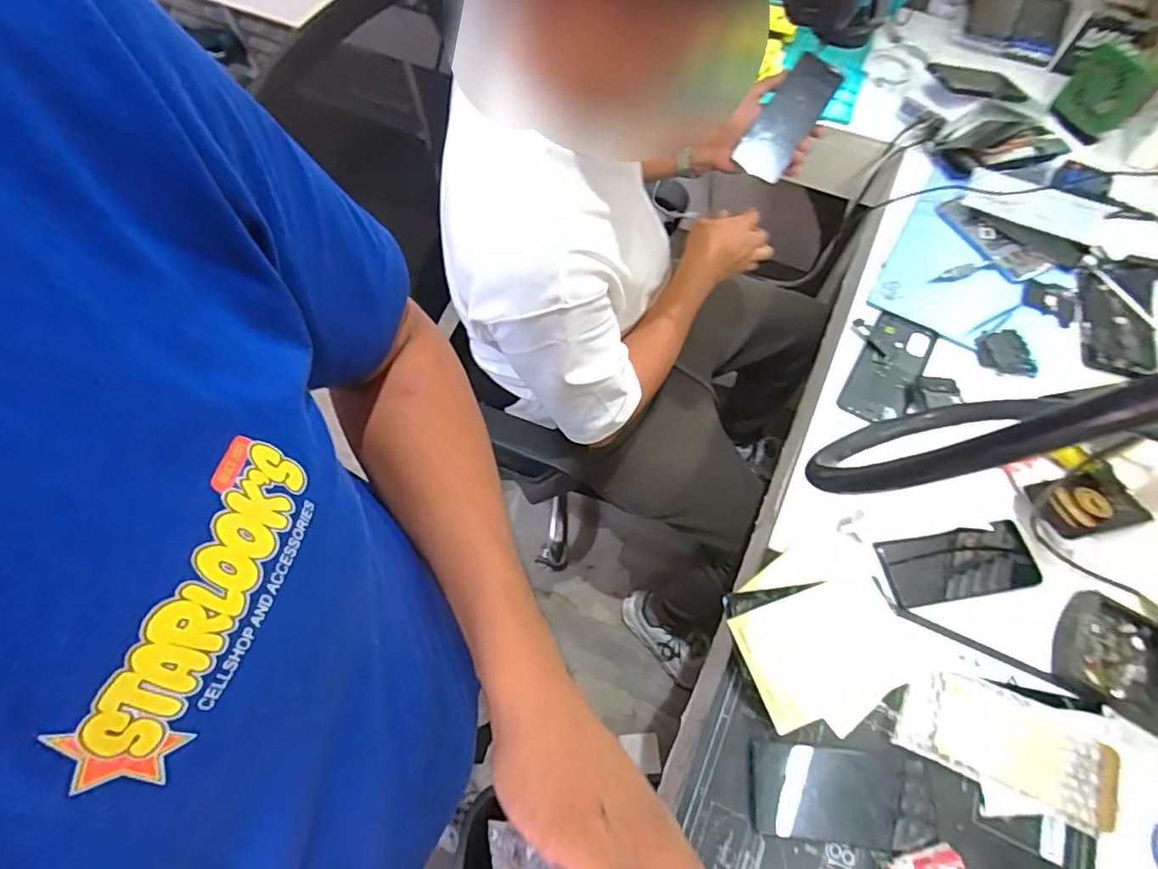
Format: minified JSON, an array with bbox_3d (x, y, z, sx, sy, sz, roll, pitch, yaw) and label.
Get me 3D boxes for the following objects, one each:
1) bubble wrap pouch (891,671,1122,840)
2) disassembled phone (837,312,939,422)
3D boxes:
[{"bbox_3d":[0.385,0.279,0.508,0.182,0.014,0.081,22,66,11],"label":"bubble wrap pouch"},{"bbox_3d":[0.388,-0.085,0.705,0.073,0.008,0.169,30,68,14],"label":"disassembled phone"}]

